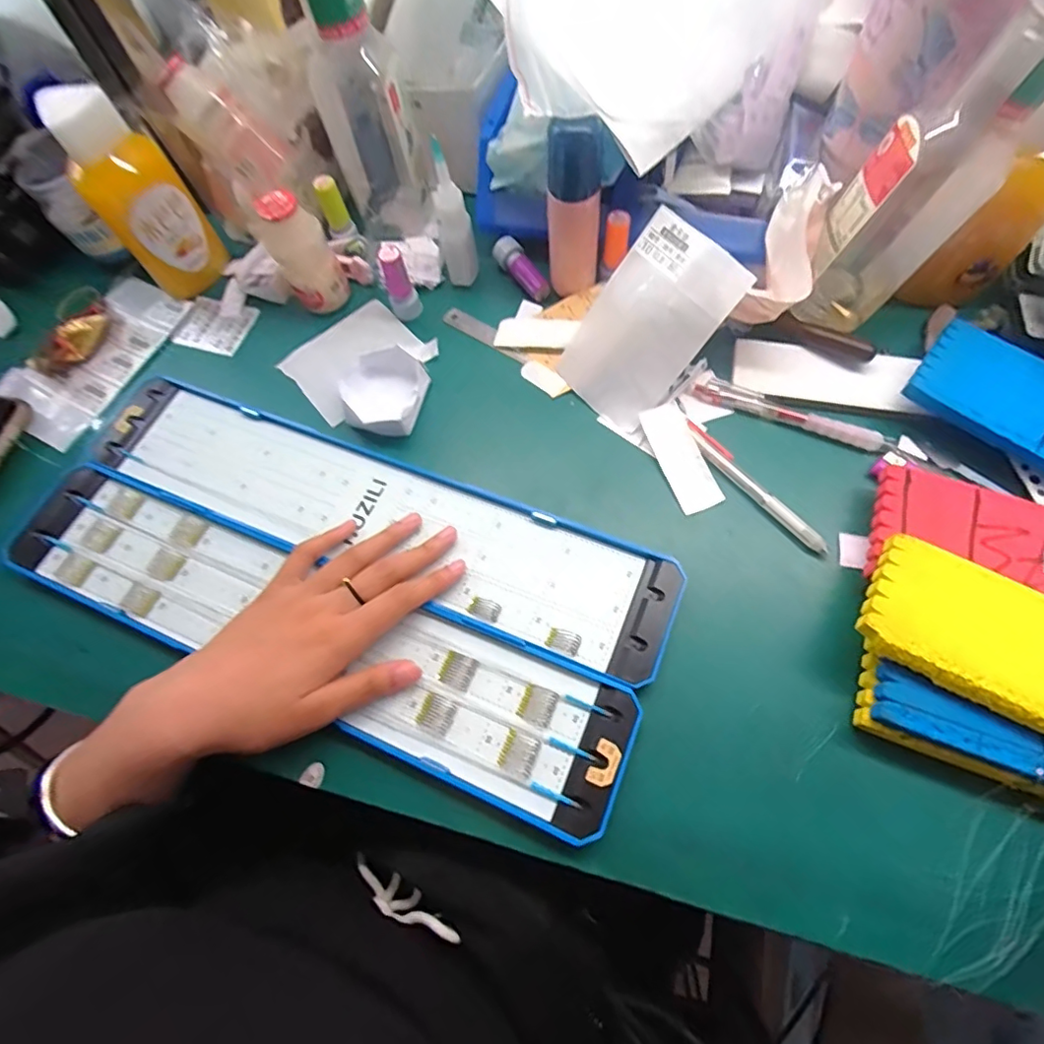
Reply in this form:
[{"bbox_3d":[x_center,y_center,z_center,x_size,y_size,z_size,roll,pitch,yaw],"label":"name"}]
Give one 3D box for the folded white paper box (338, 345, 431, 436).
[{"bbox_3d":[-0.106,-0.098,0.433,0.069,0.030,0.073,-14,65,-3],"label":"folded white paper box"}]

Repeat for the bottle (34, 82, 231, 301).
[{"bbox_3d":[-0.290,-0.249,0.422,0.064,0.149,0.058,-35,70,-9],"label":"bottle"}]

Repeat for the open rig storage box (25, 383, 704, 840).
[{"bbox_3d":[-0.123,0.030,0.379,0.433,0.020,0.182,23,68,12],"label":"open rig storage box"}]

